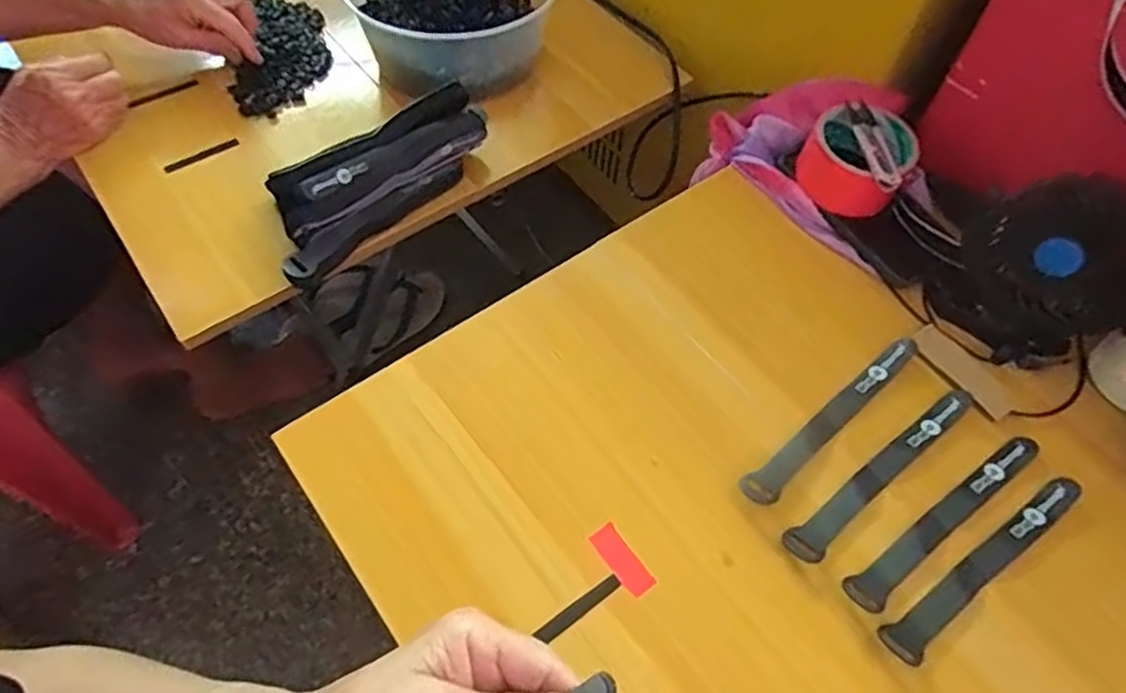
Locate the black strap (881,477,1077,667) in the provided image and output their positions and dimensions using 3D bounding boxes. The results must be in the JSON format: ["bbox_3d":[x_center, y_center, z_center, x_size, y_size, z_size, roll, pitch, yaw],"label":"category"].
[{"bbox_3d":[0.280,0.142,0.453,0.186,0.004,0.024,-29,63,-19],"label":"black strap"}]

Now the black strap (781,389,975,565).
[{"bbox_3d":[0.228,0.087,0.487,0.193,0.004,0.025,-32,64,-20],"label":"black strap"}]

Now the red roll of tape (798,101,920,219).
[{"bbox_3d":[0.250,-0.158,0.591,0.083,0.050,0.078,1,58,-2],"label":"red roll of tape"}]

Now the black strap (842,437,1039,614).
[{"bbox_3d":[0.263,0.117,0.471,0.190,0.006,0.024,-29,63,-19],"label":"black strap"}]

